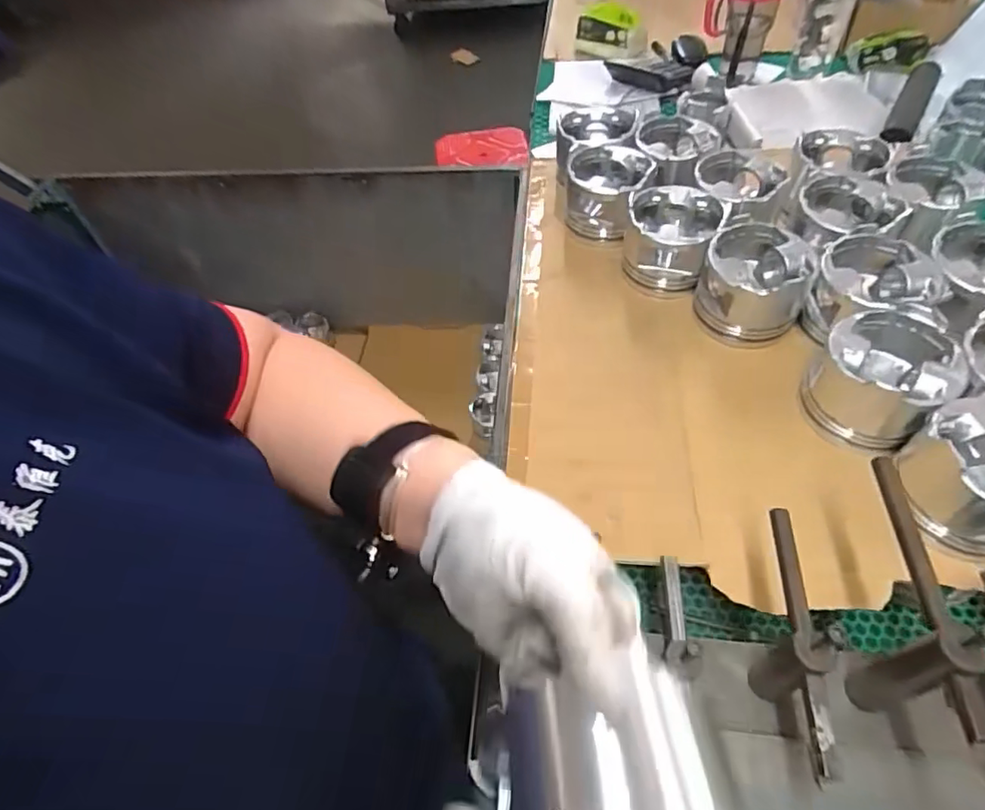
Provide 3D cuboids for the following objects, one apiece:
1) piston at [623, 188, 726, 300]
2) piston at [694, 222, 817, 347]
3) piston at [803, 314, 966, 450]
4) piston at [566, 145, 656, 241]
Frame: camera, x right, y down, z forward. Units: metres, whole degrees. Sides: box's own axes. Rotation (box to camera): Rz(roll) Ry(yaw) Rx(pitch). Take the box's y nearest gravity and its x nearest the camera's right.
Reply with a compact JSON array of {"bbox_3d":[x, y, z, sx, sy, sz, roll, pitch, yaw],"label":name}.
[{"bbox_3d":[0.195,-0.181,0.605,0.094,0.071,0.097,10,55,13],"label":"piston"},{"bbox_3d":[0.262,-0.123,0.555,0.100,0.068,0.101,20,58,19],"label":"piston"},{"bbox_3d":[0.331,-0.020,0.476,0.095,0.080,0.101,-3,53,4],"label":"piston"},{"bbox_3d":[0.138,-0.256,0.663,0.097,0.069,0.102,11,55,13],"label":"piston"}]

